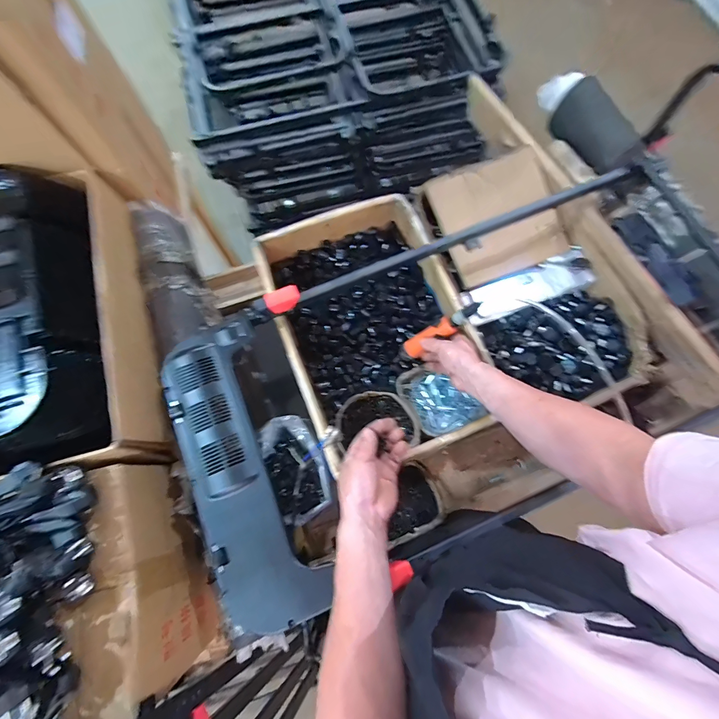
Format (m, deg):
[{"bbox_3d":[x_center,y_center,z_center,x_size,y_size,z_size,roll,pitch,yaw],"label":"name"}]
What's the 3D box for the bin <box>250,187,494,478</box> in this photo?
[{"bbox_3d":[0.025,-0.062,0.754,0.354,0.149,0.526,-23,75,-6],"label":"bin"}]

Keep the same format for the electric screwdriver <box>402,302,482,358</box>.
[{"bbox_3d":[0.165,-0.059,0.704,0.030,0.186,0.038,-5,68,-46],"label":"electric screwdriver"}]

